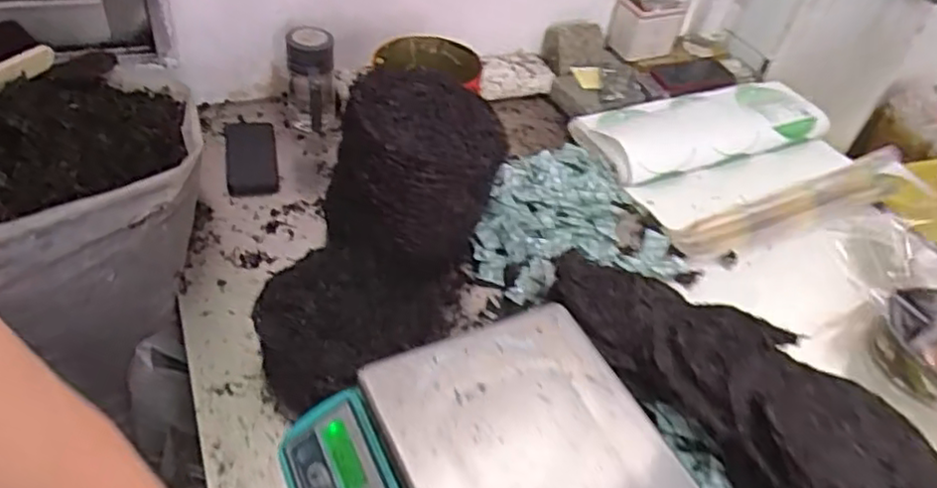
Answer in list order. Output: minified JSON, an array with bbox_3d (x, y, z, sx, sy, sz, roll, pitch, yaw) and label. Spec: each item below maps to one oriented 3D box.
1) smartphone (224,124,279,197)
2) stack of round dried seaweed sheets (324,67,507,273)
[{"bbox_3d":[-0.346,-0.135,1.081,0.078,0.007,0.184,-5,45,-15],"label":"smartphone"},{"bbox_3d":[-0.076,-0.089,0.911,0.220,0.223,0.204,2,44,-8],"label":"stack of round dried seaweed sheets"}]

